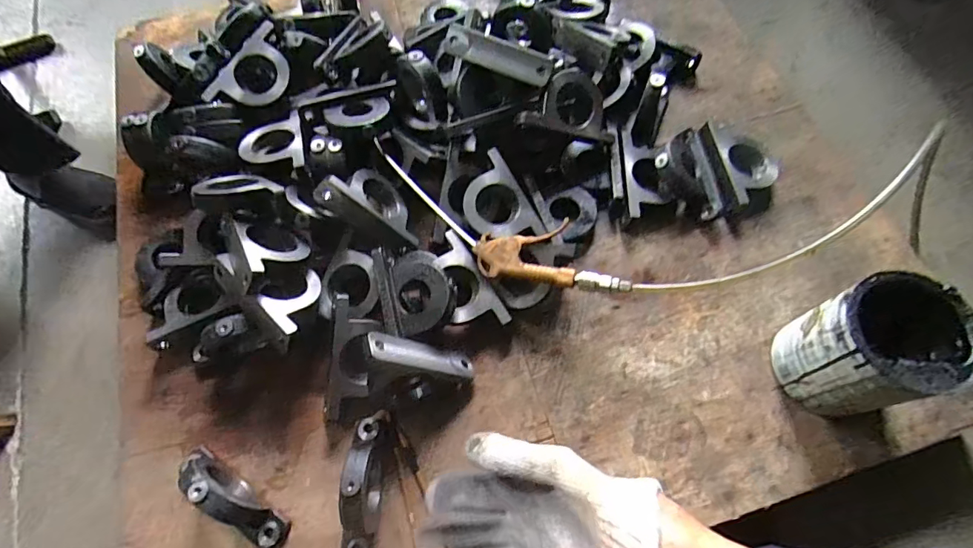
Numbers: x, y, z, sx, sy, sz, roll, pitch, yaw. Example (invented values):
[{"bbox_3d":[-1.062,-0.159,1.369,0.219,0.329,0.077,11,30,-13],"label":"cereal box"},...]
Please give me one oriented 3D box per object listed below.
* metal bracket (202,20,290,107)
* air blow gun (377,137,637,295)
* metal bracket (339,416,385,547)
[{"bbox_3d":[-0.331,-0.287,0.699,0.093,0.018,0.142,39,78,2],"label":"metal bracket"},{"bbox_3d":[-0.005,-0.061,0.644,0.399,0.024,0.099,26,89,20],"label":"air blow gun"},{"bbox_3d":[-0.142,0.237,0.535,0.040,0.091,0.161,-3,65,1],"label":"metal bracket"}]

